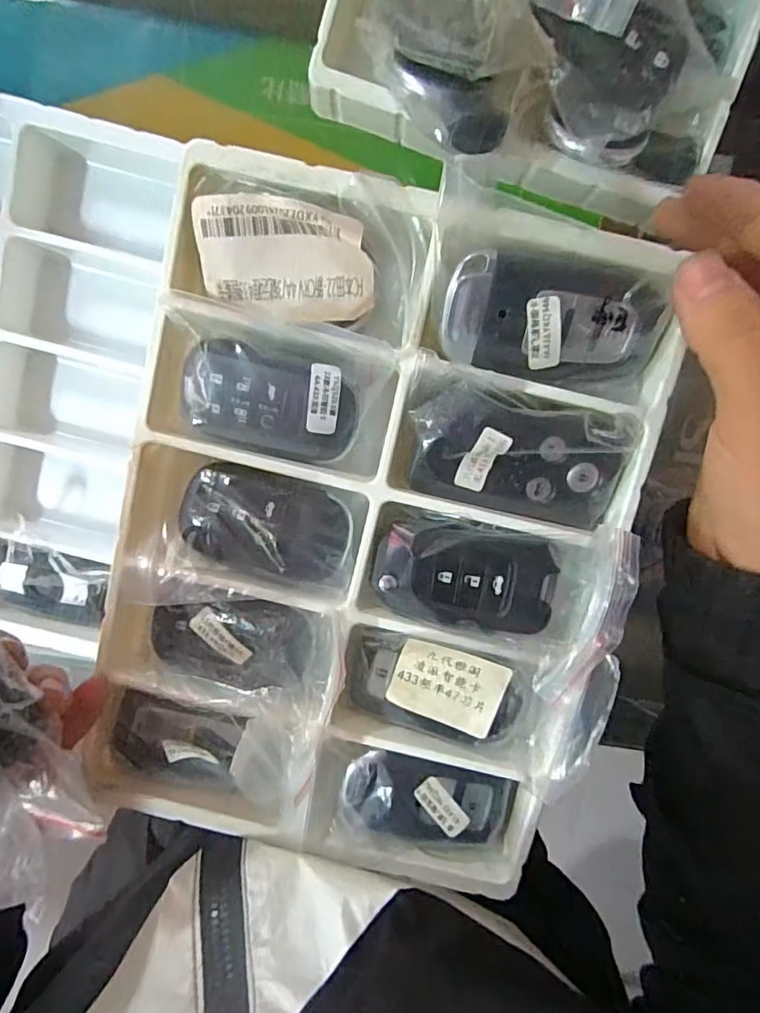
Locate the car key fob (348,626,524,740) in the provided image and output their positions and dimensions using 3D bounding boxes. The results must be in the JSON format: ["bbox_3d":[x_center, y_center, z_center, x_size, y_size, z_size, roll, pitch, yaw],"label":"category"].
[{"bbox_3d":[0.020,0.065,0.202,0.064,0.011,0.032,15,99,-2],"label":"car key fob"}]

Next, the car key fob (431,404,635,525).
[{"bbox_3d":[0.051,-0.015,0.186,0.064,0.017,0.034,12,98,2],"label":"car key fob"}]

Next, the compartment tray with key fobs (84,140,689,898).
[{"bbox_3d":[-0.003,0.016,0.192,0.172,0.021,0.232,14,98,2],"label":"compartment tray with key fobs"}]

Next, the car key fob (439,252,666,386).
[{"bbox_3d":[0.057,-0.062,0.181,0.070,0.015,0.035,6,125,-3],"label":"car key fob"}]

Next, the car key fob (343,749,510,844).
[{"bbox_3d":[0.018,0.112,0.211,0.063,0.013,0.031,14,99,-2],"label":"car key fob"}]

